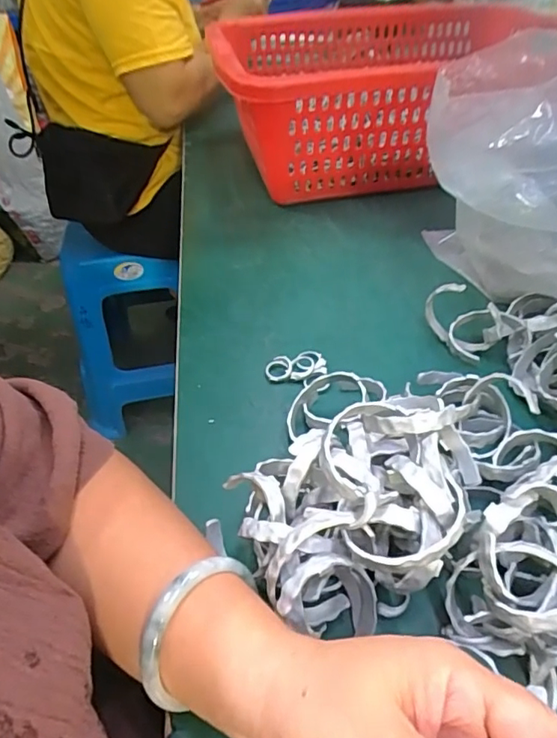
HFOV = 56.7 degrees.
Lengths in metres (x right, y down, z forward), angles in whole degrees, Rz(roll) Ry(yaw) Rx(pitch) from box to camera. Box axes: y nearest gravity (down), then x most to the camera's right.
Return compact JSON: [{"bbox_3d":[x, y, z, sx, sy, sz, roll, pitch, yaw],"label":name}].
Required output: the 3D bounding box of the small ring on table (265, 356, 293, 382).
[{"bbox_3d":[0.000,-0.001,0.424,0.022,0.007,0.025,1,44,4],"label":"small ring on table"}]

